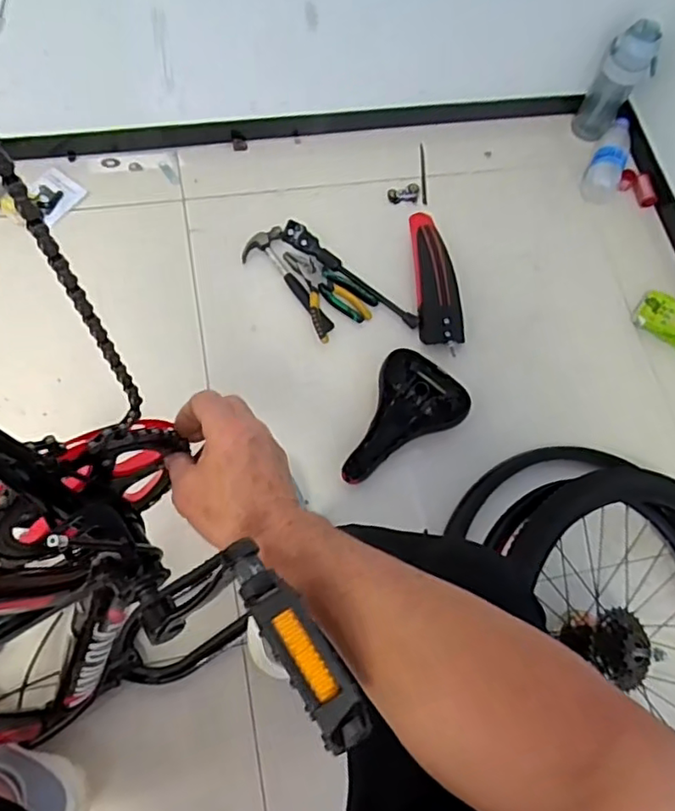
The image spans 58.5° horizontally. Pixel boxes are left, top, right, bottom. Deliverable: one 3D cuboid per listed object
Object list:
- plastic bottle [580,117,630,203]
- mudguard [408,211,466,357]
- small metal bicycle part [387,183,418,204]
[{"bbox_3d":[0.540,-0.488,1.180,0.072,0.067,0.195,27,70,5],"label":"plastic bottle"},{"bbox_3d":[0.176,-0.234,1.083,0.075,0.043,0.290,-3,70,-6],"label":"mudguard"},{"bbox_3d":[0.129,-0.403,1.156,0.059,0.016,0.036,-21,72,-9],"label":"small metal bicycle part"}]

